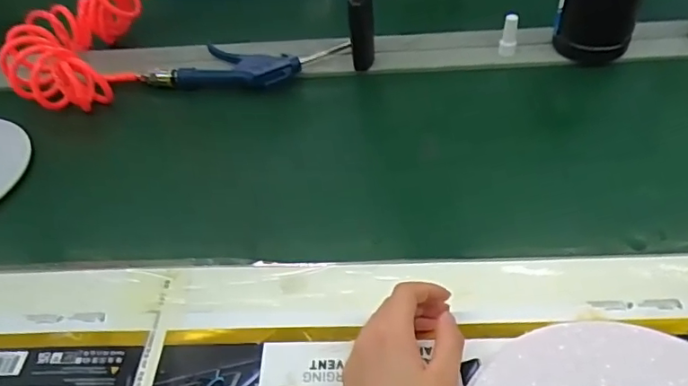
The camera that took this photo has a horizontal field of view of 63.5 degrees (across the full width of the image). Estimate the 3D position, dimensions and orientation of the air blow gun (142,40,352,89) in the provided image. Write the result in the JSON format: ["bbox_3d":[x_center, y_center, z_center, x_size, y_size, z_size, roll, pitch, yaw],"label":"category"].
[{"bbox_3d":[-0.121,-0.164,0.704,0.244,0.022,0.096,-1,45,4],"label":"air blow gun"}]

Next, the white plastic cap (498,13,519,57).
[{"bbox_3d":[0.205,-0.193,0.688,0.020,0.055,0.019,-3,45,3],"label":"white plastic cap"}]

